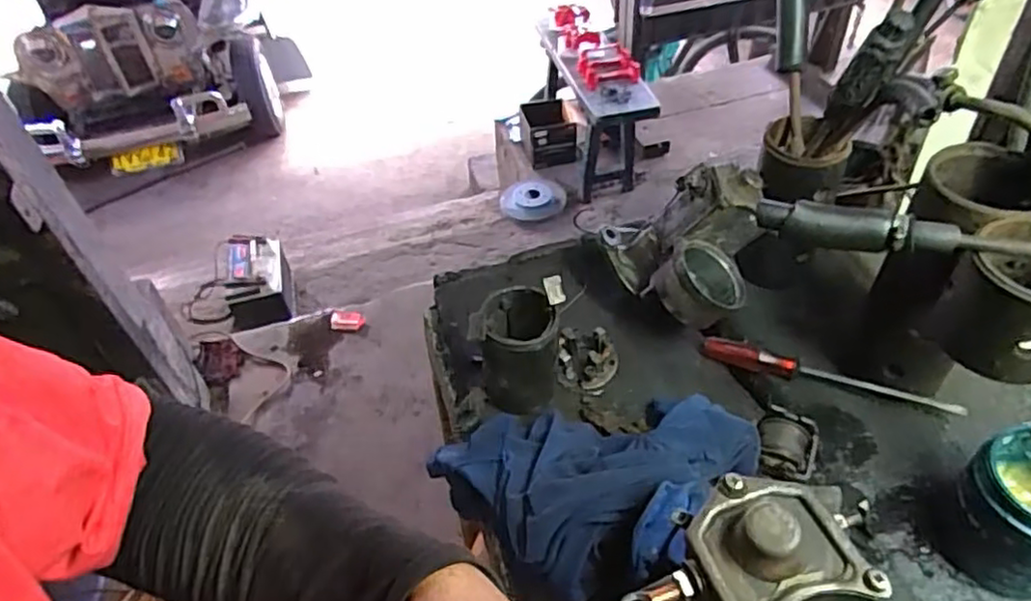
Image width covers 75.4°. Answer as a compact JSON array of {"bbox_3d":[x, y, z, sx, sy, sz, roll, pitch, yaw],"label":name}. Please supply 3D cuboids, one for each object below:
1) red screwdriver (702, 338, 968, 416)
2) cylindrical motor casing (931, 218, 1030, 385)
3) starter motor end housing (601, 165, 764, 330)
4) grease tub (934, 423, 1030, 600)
[{"bbox_3d":[0.297,0.076,0.645,0.231,0.022,0.020,18,51,22],"label":"red screwdriver"},{"bbox_3d":[0.351,-0.001,0.460,0.086,0.080,0.090,28,55,28],"label":"cylindrical motor casing"},{"bbox_3d":[0.160,-0.053,0.662,0.152,0.117,0.117,7,47,13],"label":"starter motor end housing"},{"bbox_3d":[0.384,0.158,0.498,0.096,0.100,0.090,-3,46,3],"label":"grease tub"}]

